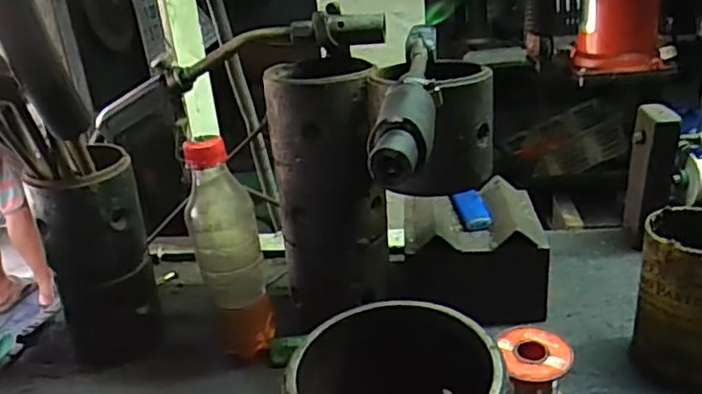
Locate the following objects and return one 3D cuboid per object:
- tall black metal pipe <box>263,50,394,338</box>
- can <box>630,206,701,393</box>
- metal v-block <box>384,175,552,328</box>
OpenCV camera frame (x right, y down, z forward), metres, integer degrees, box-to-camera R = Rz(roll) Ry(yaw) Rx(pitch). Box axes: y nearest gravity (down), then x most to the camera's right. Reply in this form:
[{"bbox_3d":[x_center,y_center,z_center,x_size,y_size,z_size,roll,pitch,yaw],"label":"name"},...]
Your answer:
[{"bbox_3d":[-0.017,-0.007,0.522,0.085,0.196,0.087,-7,22,-5],"label":"tall black metal pipe"},{"bbox_3d":[0.248,0.076,0.456,0.068,0.116,0.069,-4,22,2],"label":"can"},{"bbox_3d":[0.102,0.052,0.571,0.132,0.092,0.118,-4,22,3],"label":"metal v-block"}]

